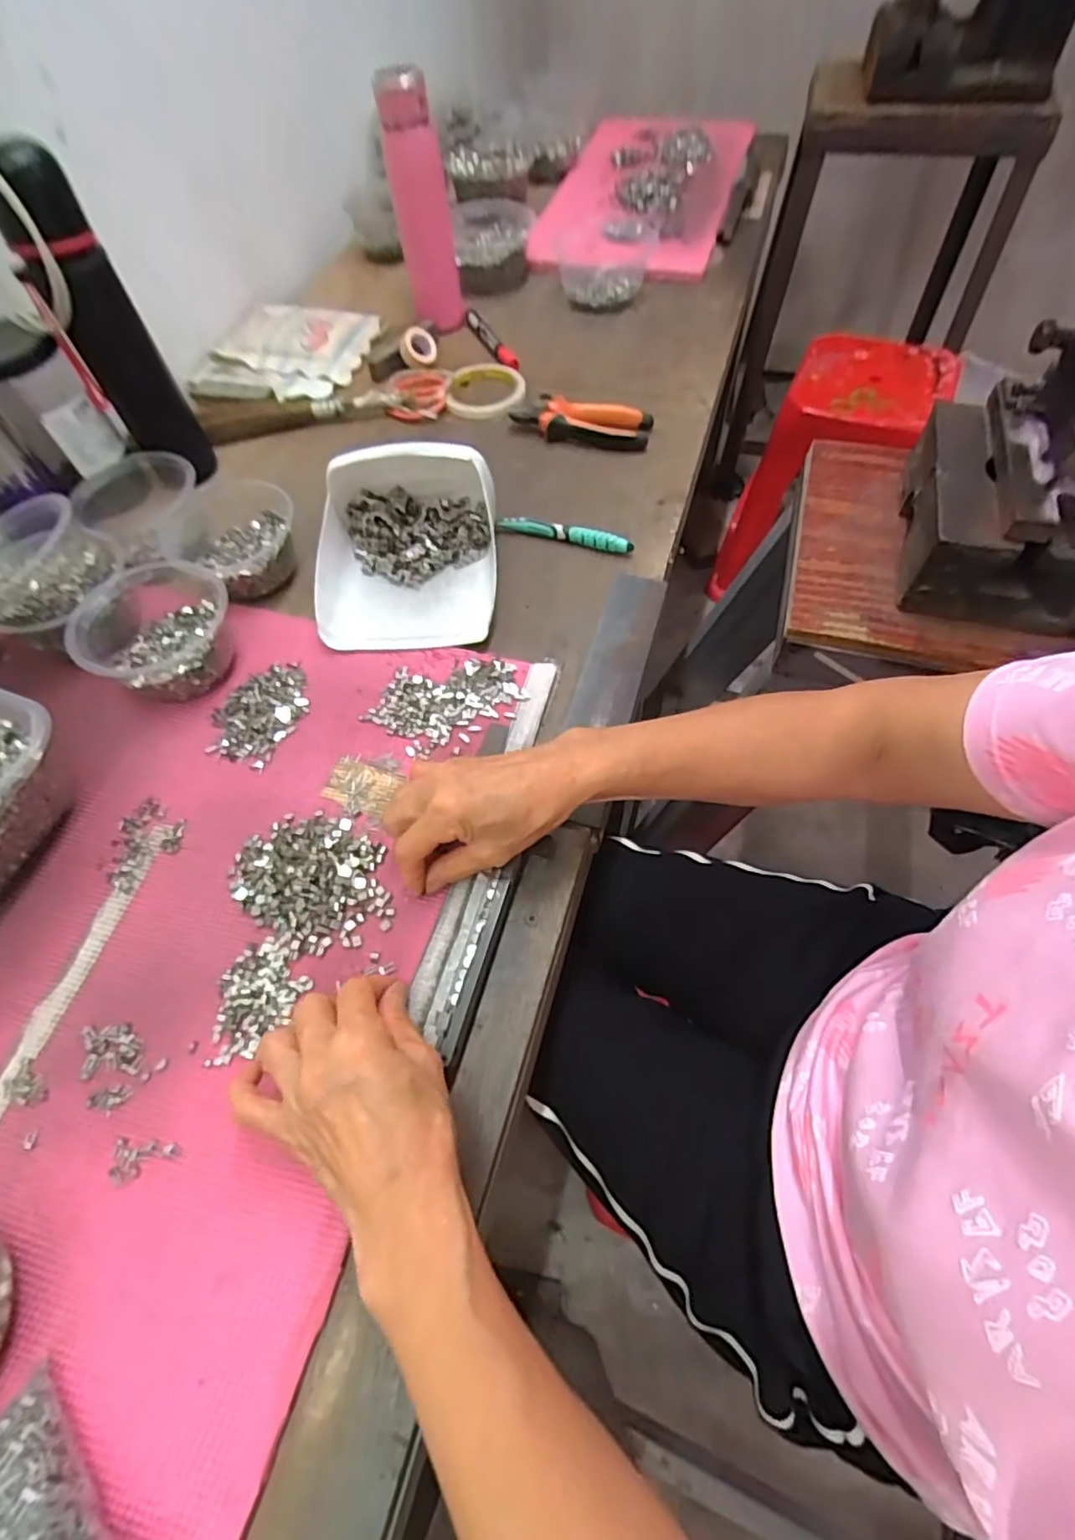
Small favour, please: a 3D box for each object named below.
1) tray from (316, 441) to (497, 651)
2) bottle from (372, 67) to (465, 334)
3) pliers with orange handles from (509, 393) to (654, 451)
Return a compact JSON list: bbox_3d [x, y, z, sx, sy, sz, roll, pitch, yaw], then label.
[{"bbox_3d":[-0.115,-0.198,0.530,0.156,0.084,0.175,-3,60,2],"label":"tray"},{"bbox_3d":[-0.134,-0.656,0.720,0.066,0.224,0.052,-9,60,-1],"label":"bottle"},{"bbox_3d":[0.048,-0.384,0.670,0.148,0.028,0.057,12,61,11],"label":"pliers with orange handles"}]

